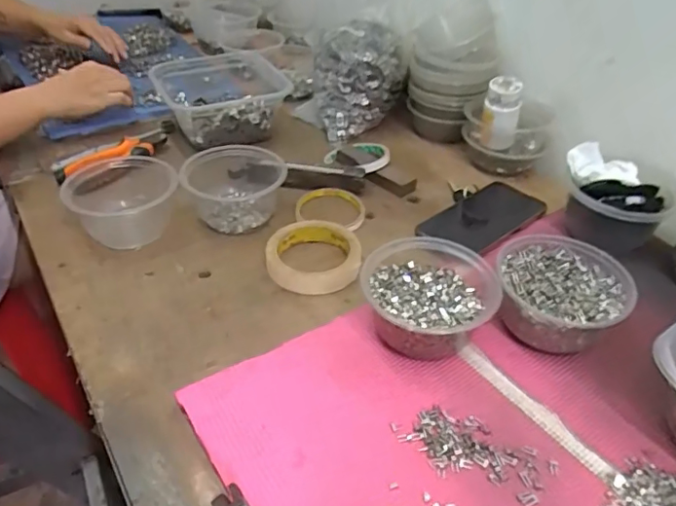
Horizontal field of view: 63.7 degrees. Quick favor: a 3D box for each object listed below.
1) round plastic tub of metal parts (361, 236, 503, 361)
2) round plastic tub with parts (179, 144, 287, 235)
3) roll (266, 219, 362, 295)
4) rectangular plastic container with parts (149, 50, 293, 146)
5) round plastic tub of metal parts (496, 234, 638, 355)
[{"bbox_3d":[0.081,0.041,0.489,0.111,0.058,0.123,16,41,18],"label":"round plastic tub of metal parts"},{"bbox_3d":[-0.119,-0.079,0.636,0.111,0.062,0.115,1,39,-1],"label":"round plastic tub with parts"},{"bbox_3d":[-0.025,-0.001,0.576,0.095,0.023,0.093,1,39,-1],"label":"roll"},{"bbox_3d":[-0.162,-0.228,0.798,0.179,0.067,0.180,-19,43,-23],"label":"rectangular plastic container with parts"},{"bbox_3d":[0.199,0.041,0.494,0.110,0.057,0.110,1,39,-1],"label":"round plastic tub of metal parts"}]

